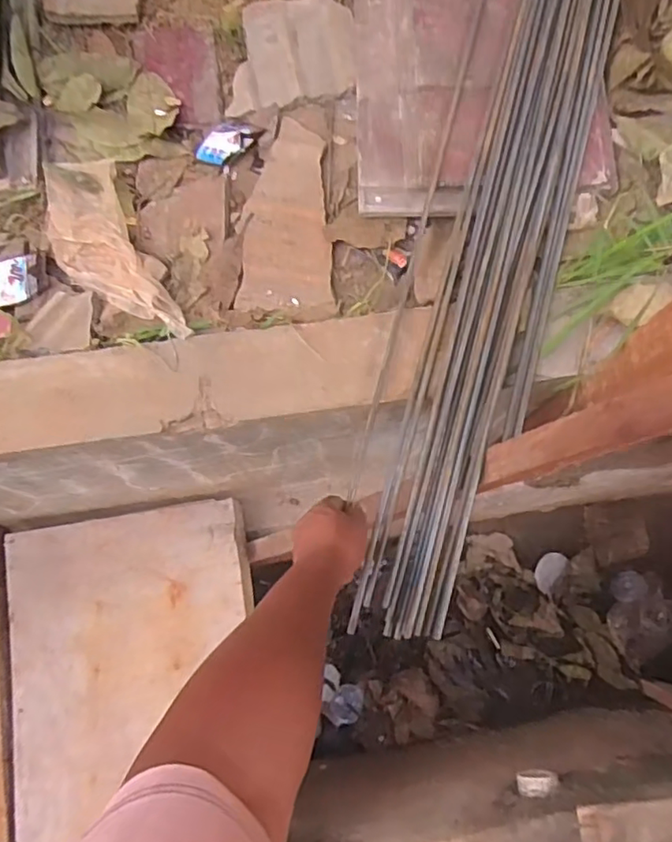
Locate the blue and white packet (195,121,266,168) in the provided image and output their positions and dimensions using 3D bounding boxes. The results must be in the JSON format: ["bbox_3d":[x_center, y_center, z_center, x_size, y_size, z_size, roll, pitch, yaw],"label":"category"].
[{"bbox_3d":[-0.143,-0.373,0.793,0.057,0.024,0.078,31,76,7],"label":"blue and white packet"}]

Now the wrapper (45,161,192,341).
[{"bbox_3d":[-0.293,-0.208,0.758,0.111,0.026,0.283,-25,77,-7],"label":"wrapper"}]

